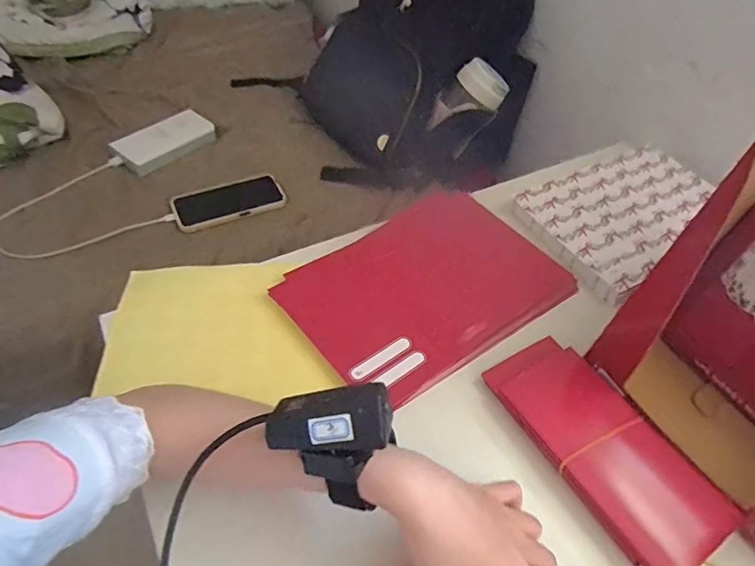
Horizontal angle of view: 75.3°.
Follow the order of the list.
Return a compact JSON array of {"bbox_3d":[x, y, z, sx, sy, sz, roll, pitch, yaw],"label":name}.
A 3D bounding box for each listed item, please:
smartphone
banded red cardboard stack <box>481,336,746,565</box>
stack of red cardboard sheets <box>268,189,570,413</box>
[{"bbox_3d":[-0.235,-0.130,0.773,0.167,0.017,0.081,-19,52,-23],"label":"smartphone"},{"bbox_3d":[0.179,0.130,0.397,0.086,0.030,0.194,-23,53,-26],"label":"banded red cardboard stack"},{"bbox_3d":[0.050,-0.002,0.504,0.265,0.022,0.185,-27,55,-28],"label":"stack of red cardboard sheets"}]

